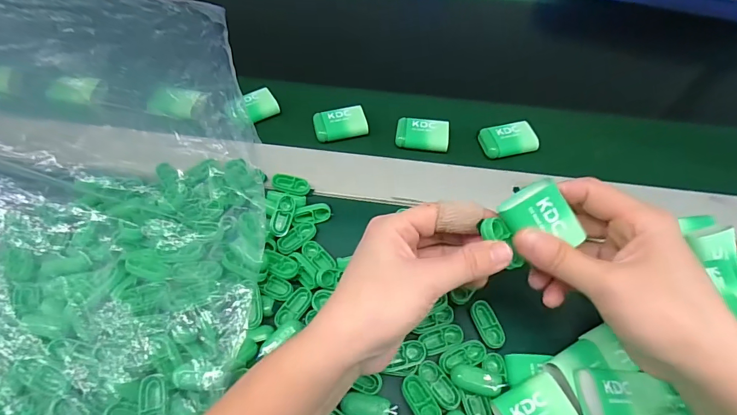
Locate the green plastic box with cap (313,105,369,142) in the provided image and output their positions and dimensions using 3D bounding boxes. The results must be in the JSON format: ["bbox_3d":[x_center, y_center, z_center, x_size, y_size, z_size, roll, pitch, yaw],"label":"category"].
[{"bbox_3d":[-0.028,-0.084,0.399,0.052,0.012,0.031,-8,58,-7],"label":"green plastic box with cap"}]

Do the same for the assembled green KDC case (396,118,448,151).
[{"bbox_3d":[0.053,-0.073,0.389,0.050,0.009,0.032,3,57,1],"label":"assembled green KDC case"}]

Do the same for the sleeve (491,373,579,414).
[{"bbox_3d":[0.103,0.126,0.244,0.042,0.013,0.034,-21,60,-14],"label":"sleeve"}]

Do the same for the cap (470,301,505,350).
[{"bbox_3d":[0.087,0.086,0.293,0.017,0.010,0.034,-18,59,-13],"label":"cap"}]

